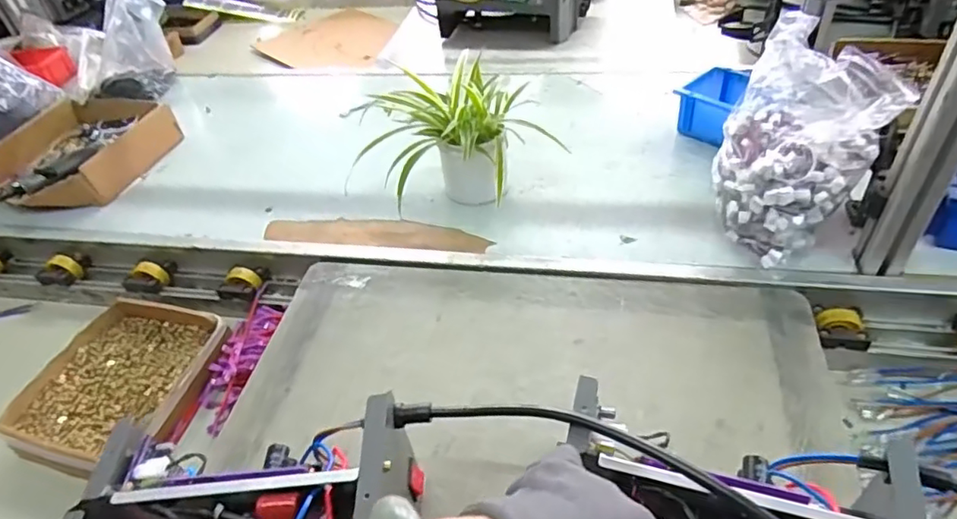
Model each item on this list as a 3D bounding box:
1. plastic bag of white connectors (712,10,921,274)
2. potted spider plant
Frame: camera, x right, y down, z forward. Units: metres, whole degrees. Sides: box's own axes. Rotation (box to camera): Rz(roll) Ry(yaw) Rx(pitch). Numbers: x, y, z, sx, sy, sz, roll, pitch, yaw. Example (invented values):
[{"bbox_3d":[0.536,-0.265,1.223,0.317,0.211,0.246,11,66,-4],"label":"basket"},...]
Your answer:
[{"bbox_3d":[0.353,-0.117,0.659,0.157,0.207,0.156,27,54,30],"label":"plastic bag of white connectors"},{"bbox_3d":[-0.039,-0.161,0.809,0.198,0.149,0.170,18,50,24],"label":"potted spider plant"}]

